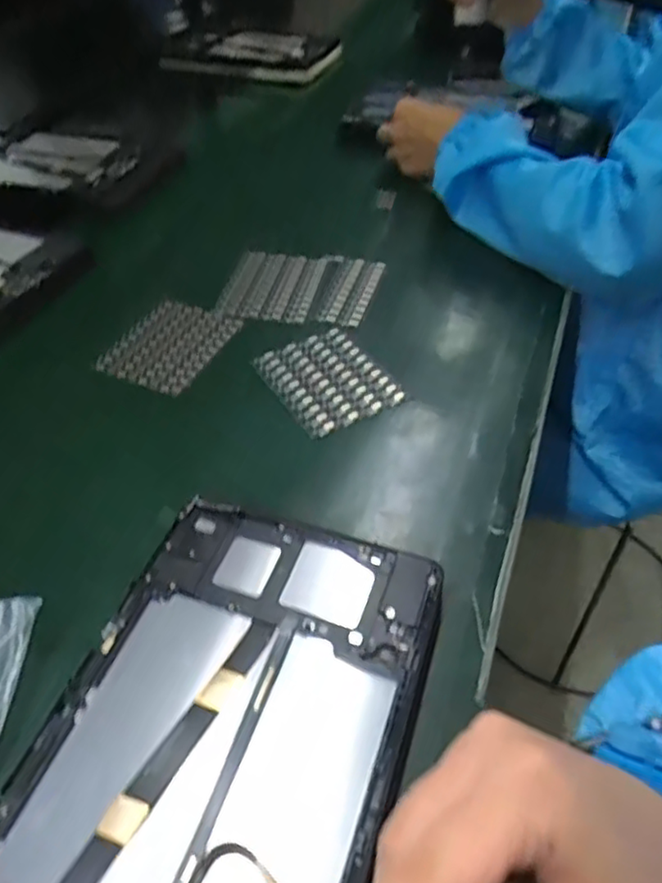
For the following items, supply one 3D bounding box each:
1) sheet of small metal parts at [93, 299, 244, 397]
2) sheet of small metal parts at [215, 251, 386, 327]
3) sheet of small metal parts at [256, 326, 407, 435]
[{"bbox_3d":[-0.128,-0.079,0.521,0.079,0.005,0.100,19,51,17],"label":"sheet of small metal parts"},{"bbox_3d":[-0.025,-0.136,0.570,0.129,0.010,0.093,9,52,0],"label":"sheet of small metal parts"},{"bbox_3d":[-0.005,-0.048,0.488,0.078,0.008,0.099,-26,48,-22],"label":"sheet of small metal parts"}]

